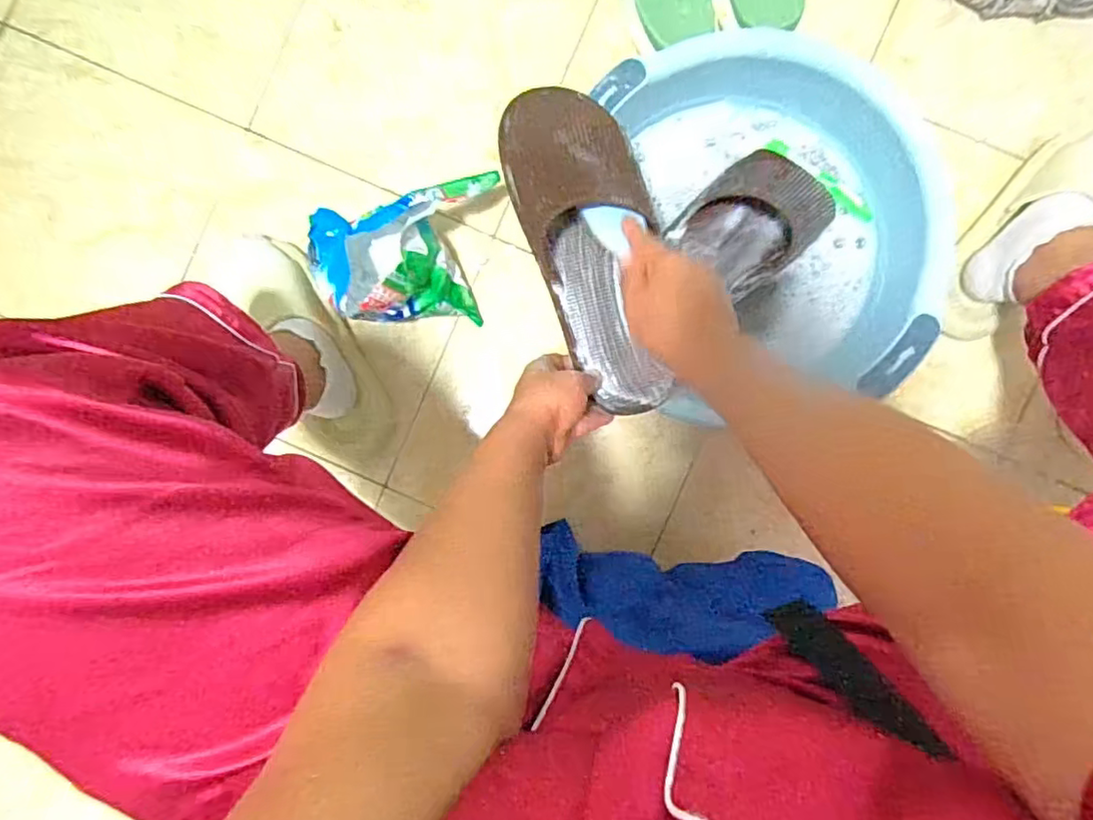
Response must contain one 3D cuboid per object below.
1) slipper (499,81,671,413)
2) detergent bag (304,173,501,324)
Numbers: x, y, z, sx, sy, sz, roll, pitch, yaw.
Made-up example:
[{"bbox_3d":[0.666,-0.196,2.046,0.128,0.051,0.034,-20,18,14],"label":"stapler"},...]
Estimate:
[{"bbox_3d":[0.040,-0.135,0.527,0.106,0.070,0.281,-16,101,2],"label":"slipper"},{"bbox_3d":[-0.144,-0.165,0.649,0.176,0.133,0.151,1,91,2],"label":"detergent bag"}]

